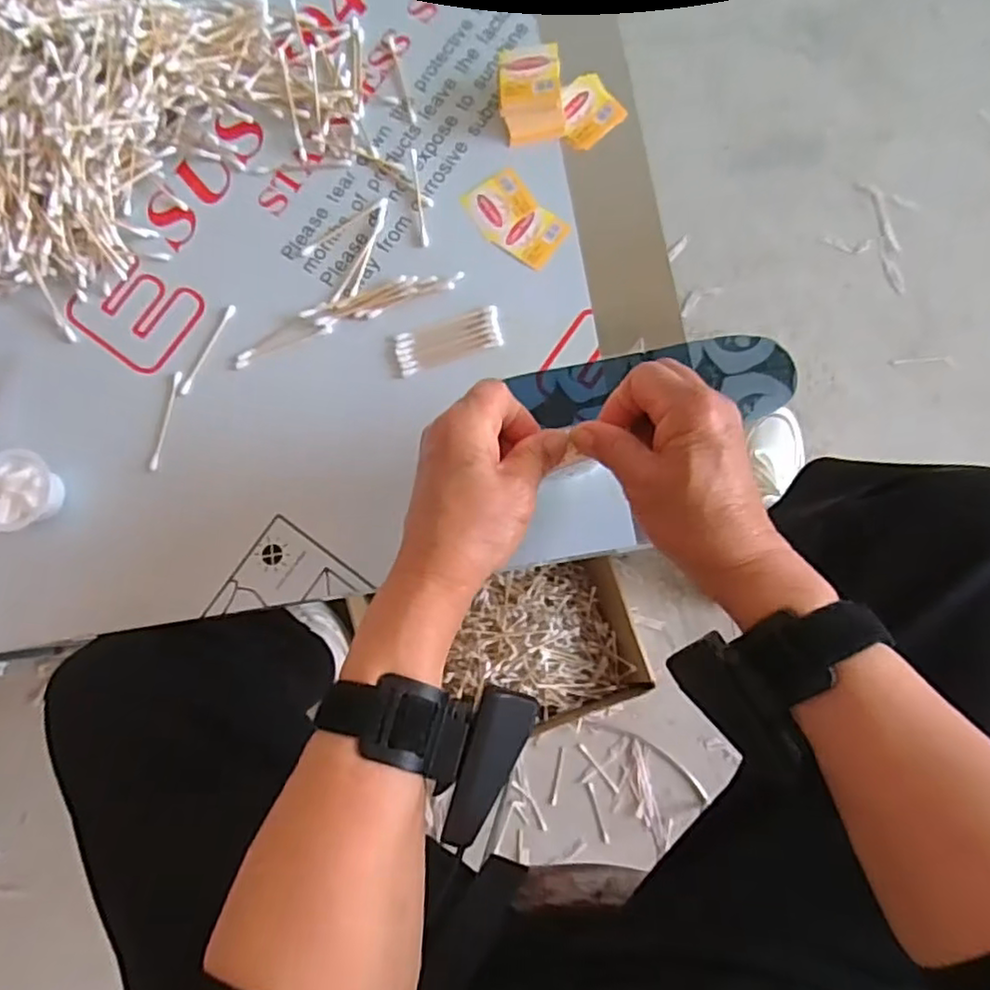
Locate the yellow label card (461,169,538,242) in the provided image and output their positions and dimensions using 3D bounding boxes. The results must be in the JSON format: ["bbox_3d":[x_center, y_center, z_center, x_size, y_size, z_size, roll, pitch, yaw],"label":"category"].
[{"bbox_3d":[0.004,-0.203,0.465,0.042,0.004,0.040,-33,79,0],"label":"yellow label card"}]

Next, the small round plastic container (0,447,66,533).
[{"bbox_3d":[-0.319,-0.002,0.450,0.055,0.031,0.053,-1,81,6],"label":"small round plastic container"}]

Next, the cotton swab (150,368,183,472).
[{"bbox_3d":[-0.229,-0.052,0.462,0.006,0.006,0.071,9,82,7],"label":"cotton swab"}]

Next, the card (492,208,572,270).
[{"bbox_3d":[0.026,-0.180,0.461,0.037,0.004,0.041,38,86,11],"label":"card"}]

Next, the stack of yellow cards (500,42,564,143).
[{"bbox_3d":[0.025,-0.280,0.460,0.042,0.027,0.060,-8,80,5],"label":"stack of yellow cards"}]

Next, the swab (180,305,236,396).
[{"bbox_3d":[-0.202,-0.103,0.469,0.007,0.004,0.072,26,84,10],"label":"swab"}]

